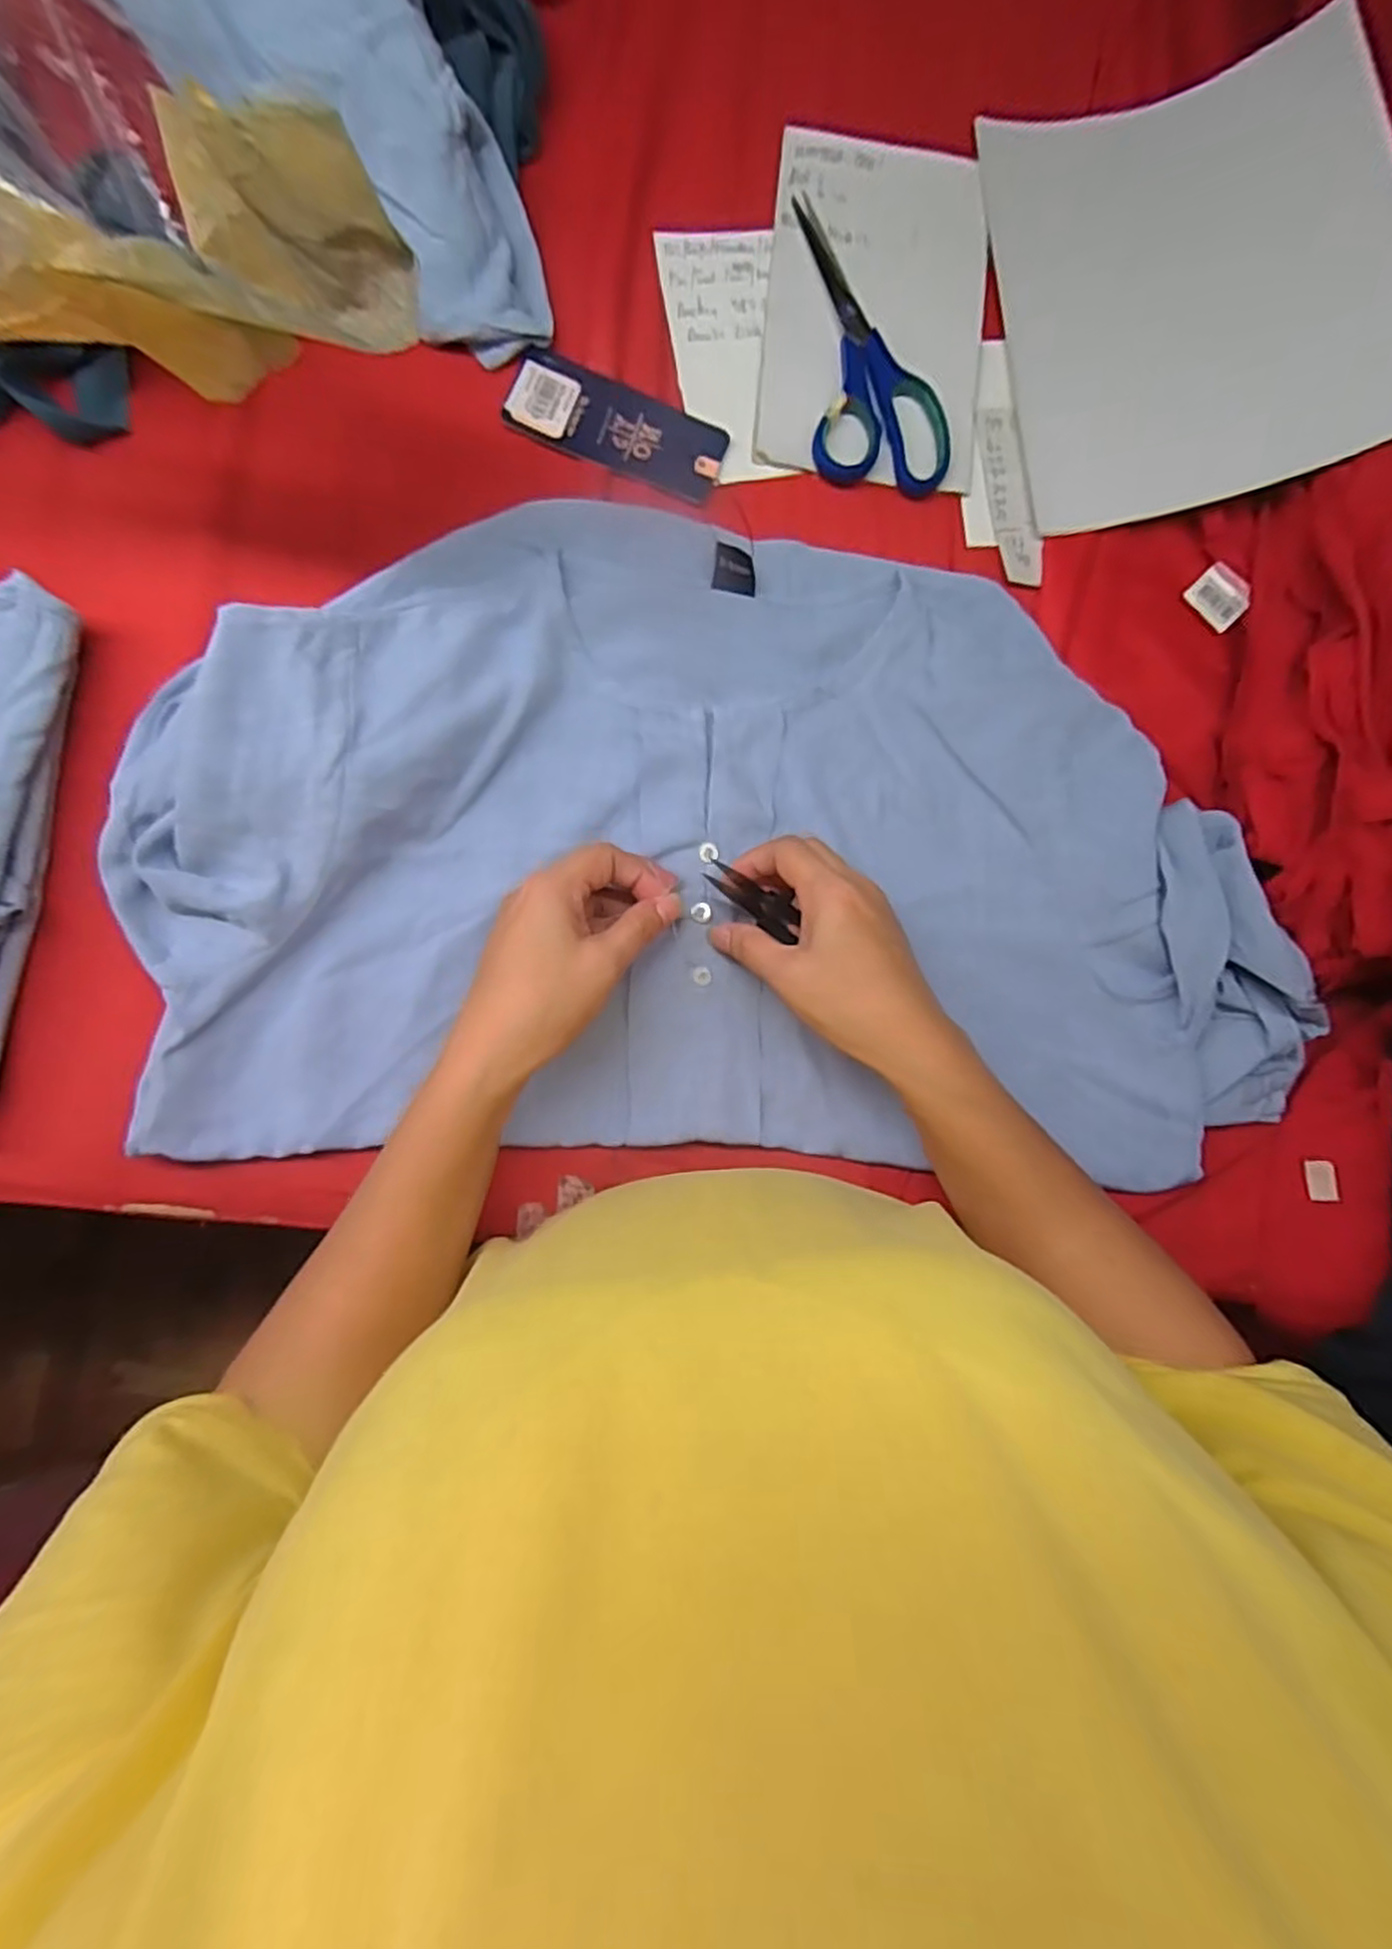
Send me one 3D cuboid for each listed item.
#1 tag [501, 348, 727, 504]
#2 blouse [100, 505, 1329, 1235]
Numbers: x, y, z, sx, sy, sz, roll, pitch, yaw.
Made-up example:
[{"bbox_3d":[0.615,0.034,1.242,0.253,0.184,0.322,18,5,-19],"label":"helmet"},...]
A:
[{"bbox_3d":[-0.043,-0.306,0.415,0.121,0.004,0.050,20,85,-3],"label":"tag"},{"bbox_3d":[0.017,-0.068,0.386,0.579,0.062,0.354,-3,87,-4],"label":"blouse"}]

